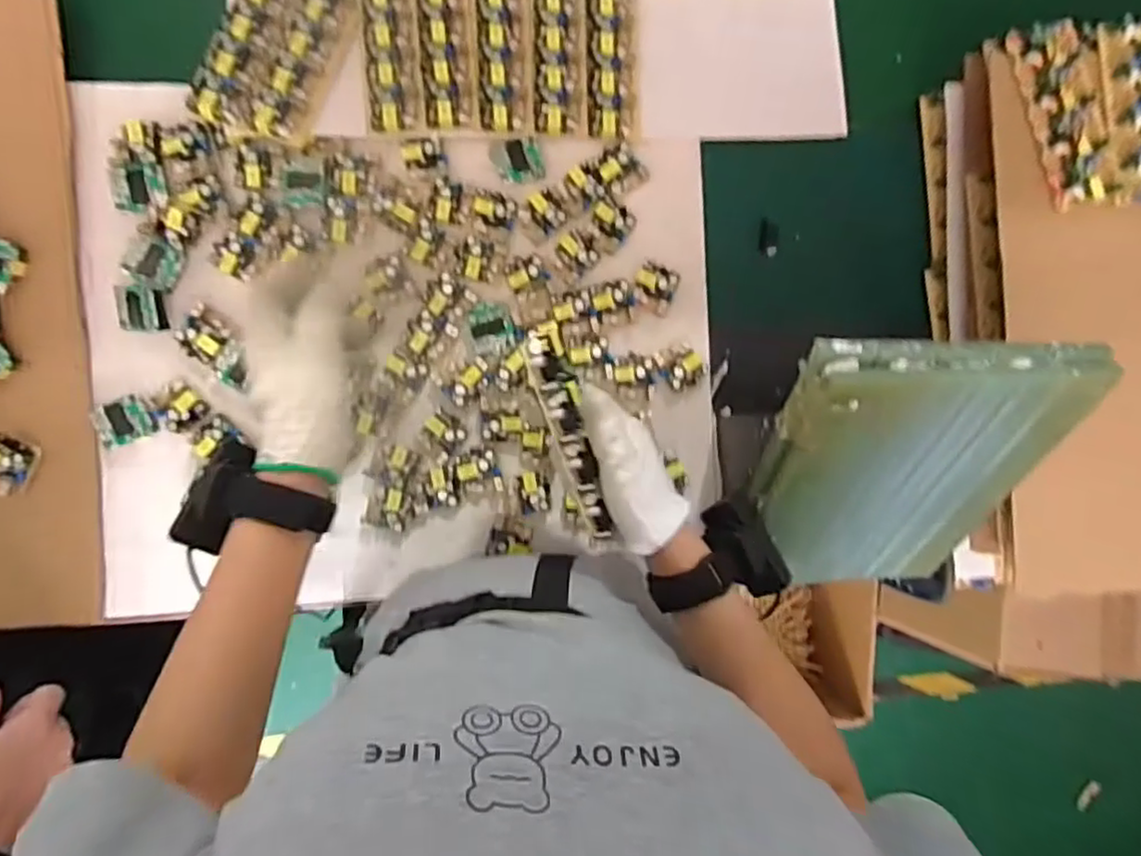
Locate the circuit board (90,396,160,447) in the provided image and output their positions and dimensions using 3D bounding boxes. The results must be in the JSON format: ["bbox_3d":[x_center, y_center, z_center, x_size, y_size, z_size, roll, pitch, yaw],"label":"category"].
[{"bbox_3d":[-0.349,-0.006,0.533,0.043,0.011,0.033,-19,93,-6],"label":"circuit board"}]

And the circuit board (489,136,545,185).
[{"bbox_3d":[-0.042,-0.219,0.557,0.040,0.006,0.035,-18,93,-6],"label":"circuit board"}]

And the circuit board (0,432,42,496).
[{"bbox_3d":[-0.434,0.028,0.527,0.034,0.018,0.042,29,88,-6],"label":"circuit board"}]

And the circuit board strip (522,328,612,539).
[{"bbox_3d":[0.000,0.005,0.427,0.025,0.013,0.137,-17,105,-6],"label":"circuit board strip"}]

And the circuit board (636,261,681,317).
[{"bbox_3d":[0.071,-0.116,0.568,0.033,0.013,0.040,21,89,-7],"label":"circuit board"}]

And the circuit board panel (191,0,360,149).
[{"bbox_3d":[-0.229,-0.291,0.528,0.085,0.026,0.138,20,89,-7],"label":"circuit board panel"}]

